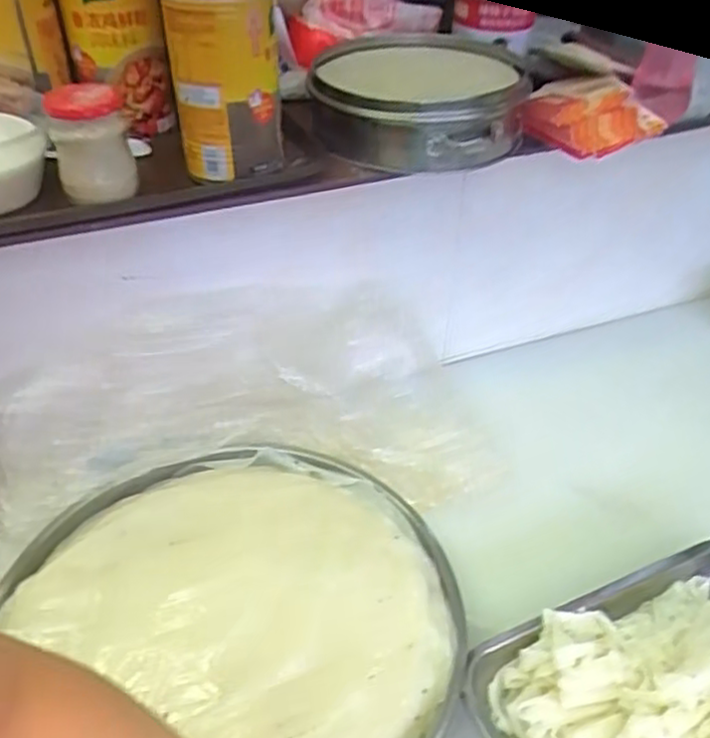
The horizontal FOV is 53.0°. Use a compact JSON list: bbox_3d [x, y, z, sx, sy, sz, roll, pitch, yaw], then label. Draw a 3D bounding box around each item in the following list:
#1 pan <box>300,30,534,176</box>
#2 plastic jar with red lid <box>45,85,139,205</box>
[{"bbox_3d":[0.065,-0.274,0.748,0.216,0.086,0.183,-5,41,-6],"label":"pan"},{"bbox_3d":[-0.233,-0.200,0.631,0.064,0.088,0.081,-18,44,-21],"label":"plastic jar with red lid"}]

